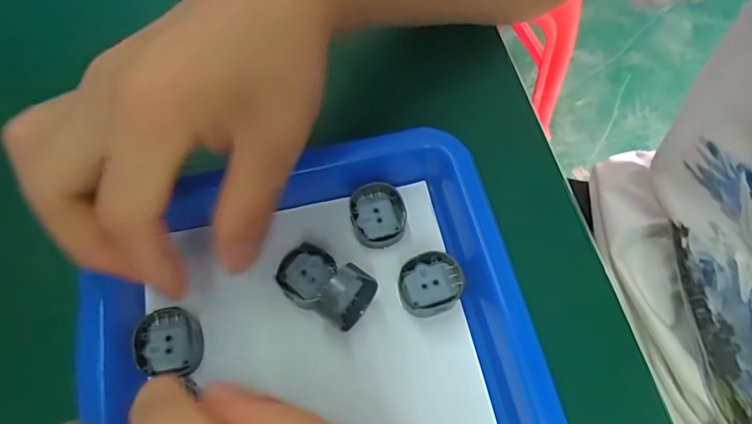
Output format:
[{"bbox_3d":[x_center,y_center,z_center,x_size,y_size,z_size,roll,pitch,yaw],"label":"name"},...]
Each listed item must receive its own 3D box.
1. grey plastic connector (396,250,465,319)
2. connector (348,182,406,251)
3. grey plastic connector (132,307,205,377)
[{"bbox_3d":[0.024,0.032,0.238,0.028,0.013,0.026,-17,66,-6],"label":"grey plastic connector"},{"bbox_3d":[0.001,0.001,0.249,0.025,0.011,0.028,-15,66,-5],"label":"connector"},{"bbox_3d":[-0.087,0.054,0.225,0.026,0.011,0.029,-17,66,-6],"label":"grey plastic connector"}]

